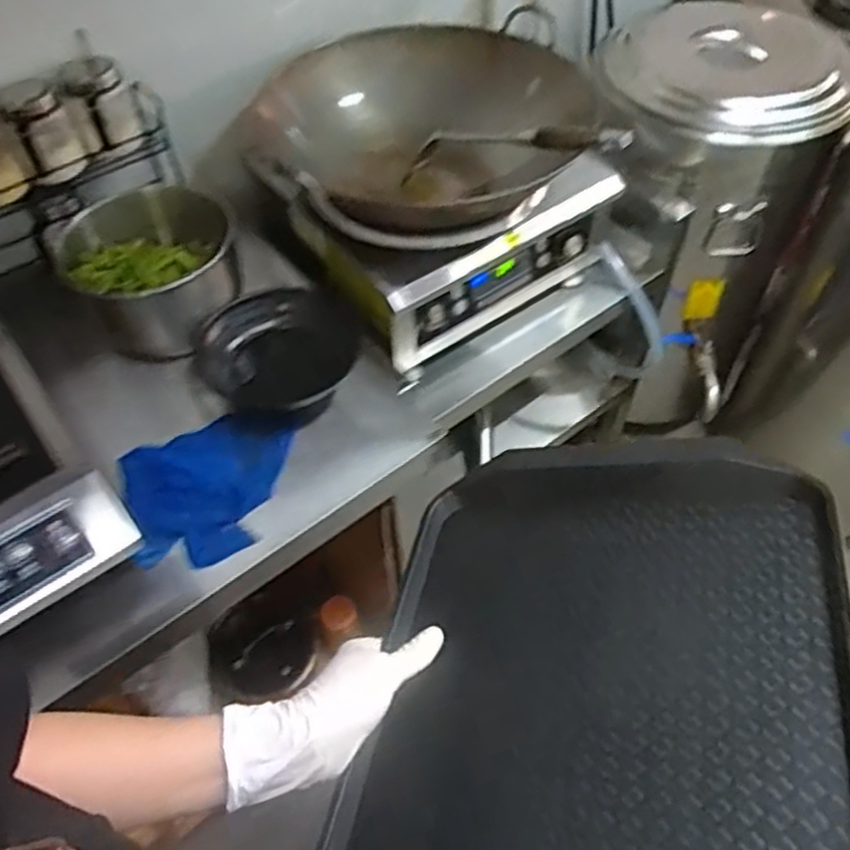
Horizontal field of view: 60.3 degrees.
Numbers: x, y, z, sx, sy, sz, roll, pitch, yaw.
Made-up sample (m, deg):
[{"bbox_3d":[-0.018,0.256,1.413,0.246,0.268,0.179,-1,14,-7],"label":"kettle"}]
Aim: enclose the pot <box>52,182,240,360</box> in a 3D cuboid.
[{"bbox_3d":[-0.330,-0.185,0.910,0.196,0.129,0.199,1,54,-1],"label":"pot"}]

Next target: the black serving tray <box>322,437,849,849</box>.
[{"bbox_3d":[0.096,0.180,0.437,0.290,0.034,0.412,-7,41,25],"label":"black serving tray"}]

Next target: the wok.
[{"bbox_3d":[0.007,-0.380,1.026,0.442,0.173,0.394,-15,55,-12],"label":"wok"}]

